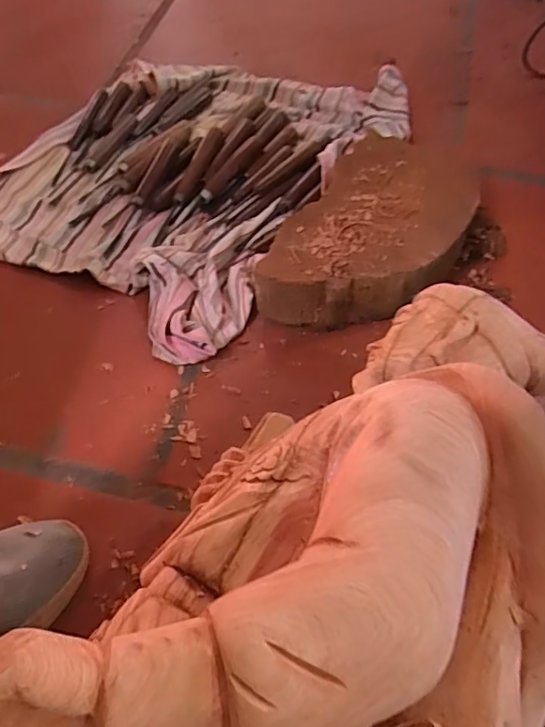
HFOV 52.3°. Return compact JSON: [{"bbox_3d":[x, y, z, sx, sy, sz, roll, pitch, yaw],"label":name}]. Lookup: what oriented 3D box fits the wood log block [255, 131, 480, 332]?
[{"bbox_3d":[0.114,-0.141,0.604,0.175,0.068,0.276,21,57,12],"label":"wood log block"}]

